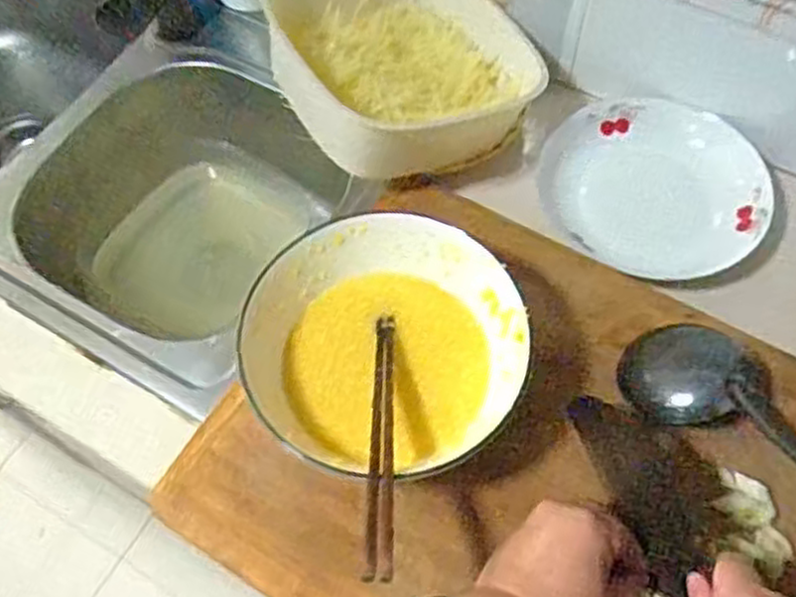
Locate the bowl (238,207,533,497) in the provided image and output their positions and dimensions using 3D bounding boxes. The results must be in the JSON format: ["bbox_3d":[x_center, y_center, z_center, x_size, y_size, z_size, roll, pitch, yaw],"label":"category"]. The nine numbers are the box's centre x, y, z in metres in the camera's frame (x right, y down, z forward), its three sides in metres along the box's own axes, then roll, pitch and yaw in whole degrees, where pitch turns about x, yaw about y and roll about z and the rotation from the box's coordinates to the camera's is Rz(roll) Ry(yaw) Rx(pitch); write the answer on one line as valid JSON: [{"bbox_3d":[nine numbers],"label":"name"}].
[{"bbox_3d":[-0.008,0.037,0.520,0.173,0.083,0.184,-1,61,2],"label":"bowl"}]

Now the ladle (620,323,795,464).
[{"bbox_3d":[0.278,0.111,0.498,0.286,0.047,0.070,37,69,20],"label":"ladle"}]

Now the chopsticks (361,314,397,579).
[{"bbox_3d":[-0.009,0.080,0.468,0.015,0.010,0.198,-1,40,2],"label":"chopsticks"}]

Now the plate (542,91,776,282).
[{"bbox_3d":[0.208,-0.096,0.626,0.155,0.035,0.178,-31,65,-14],"label":"plate"}]

